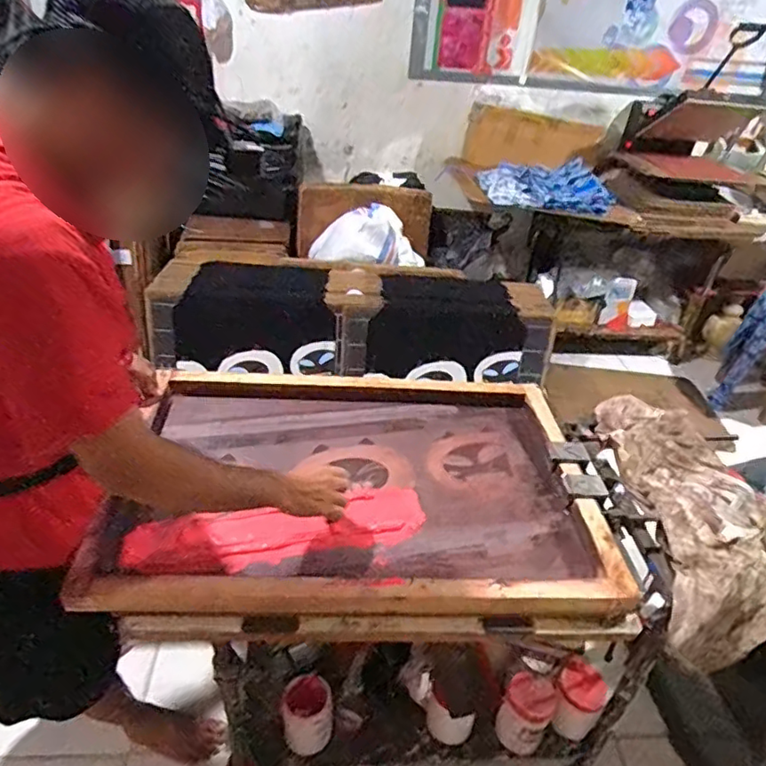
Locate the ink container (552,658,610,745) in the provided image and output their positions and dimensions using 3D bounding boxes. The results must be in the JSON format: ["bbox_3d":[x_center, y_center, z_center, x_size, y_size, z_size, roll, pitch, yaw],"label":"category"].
[{"bbox_3d":[0.424,0.706,1.299,0.103,0.129,0.117,28,39,28],"label":"ink container"}]

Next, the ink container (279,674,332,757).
[{"bbox_3d":[-0.163,0.703,1.250,0.105,0.113,0.122,-2,35,-13],"label":"ink container"}]

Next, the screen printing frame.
[{"bbox_3d":[-0.048,0.174,1.125,0.856,0.067,0.606,3,34,-5],"label":"screen printing frame"}]

